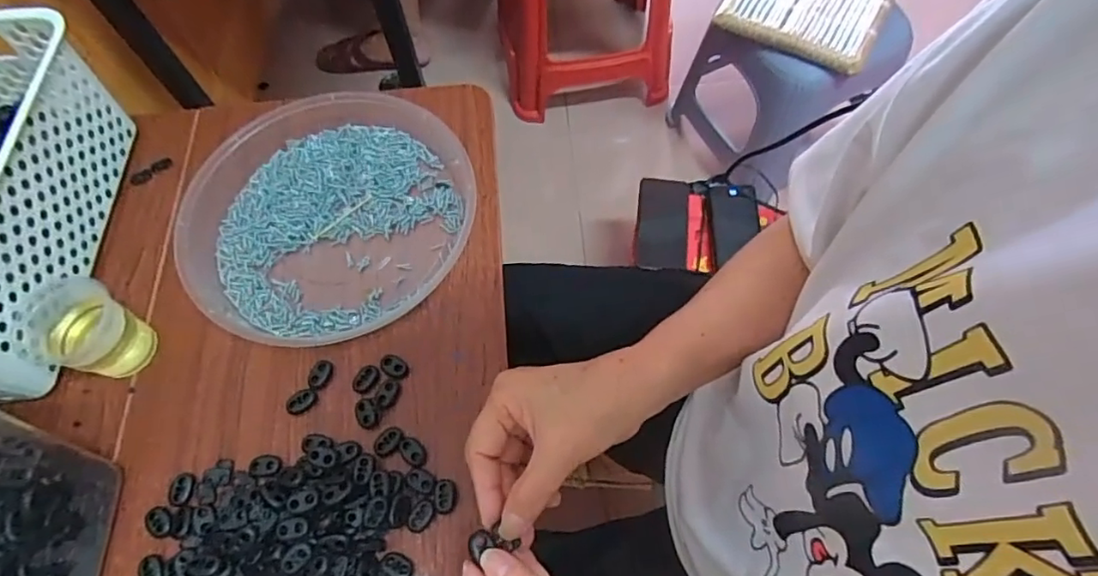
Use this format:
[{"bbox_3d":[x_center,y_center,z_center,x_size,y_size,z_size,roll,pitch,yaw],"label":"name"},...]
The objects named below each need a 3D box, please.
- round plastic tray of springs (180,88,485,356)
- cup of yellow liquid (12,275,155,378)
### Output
[{"bbox_3d":[-0.185,-0.063,0.469,0.209,0.035,0.227,-1,64,1],"label":"round plastic tray of springs"},{"bbox_3d":[-0.344,0.029,0.421,0.072,0.055,0.064,13,65,8],"label":"cup of yellow liquid"}]

